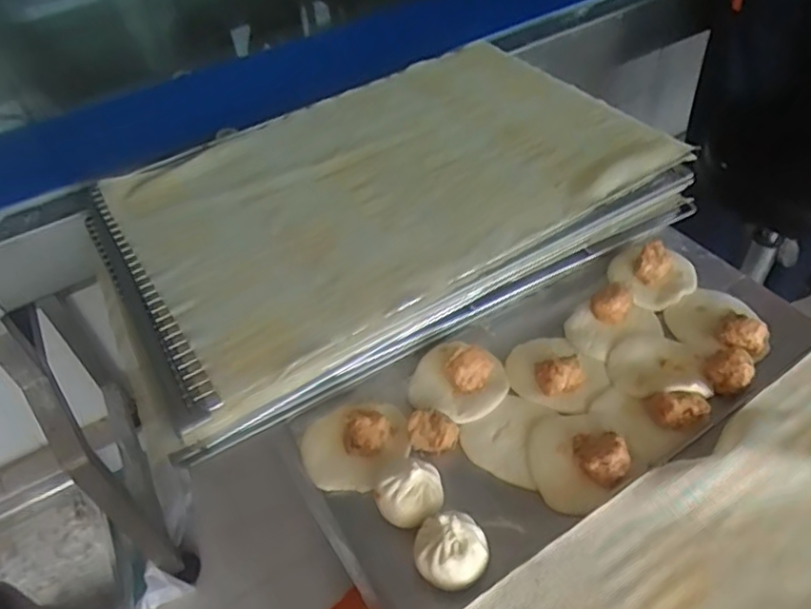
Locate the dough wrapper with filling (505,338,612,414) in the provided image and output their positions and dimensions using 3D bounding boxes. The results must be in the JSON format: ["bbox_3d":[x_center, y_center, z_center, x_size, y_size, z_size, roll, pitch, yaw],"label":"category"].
[{"bbox_3d":[0.141,0.057,0.570,0.088,0.037,0.080,-3,48,4],"label":"dough wrapper with filling"}]

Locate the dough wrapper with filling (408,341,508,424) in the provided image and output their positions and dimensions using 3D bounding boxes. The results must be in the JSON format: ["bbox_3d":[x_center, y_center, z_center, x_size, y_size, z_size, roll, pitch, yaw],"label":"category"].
[{"bbox_3d":[0.050,0.064,0.570,0.085,0.044,0.082,-3,48,4],"label":"dough wrapper with filling"}]

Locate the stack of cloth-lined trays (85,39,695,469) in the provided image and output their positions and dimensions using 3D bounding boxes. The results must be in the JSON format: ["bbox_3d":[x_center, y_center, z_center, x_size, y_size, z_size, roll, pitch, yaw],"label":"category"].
[{"bbox_3d":[-0.037,-0.120,0.713,0.613,0.078,0.406,-26,50,-16],"label":"stack of cloth-lined trays"}]

